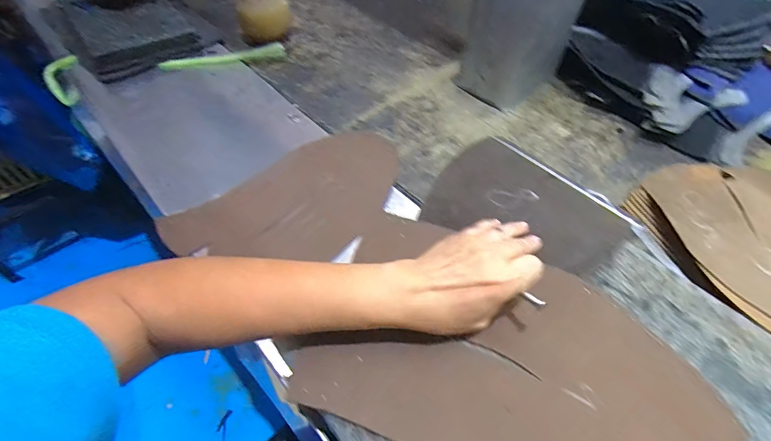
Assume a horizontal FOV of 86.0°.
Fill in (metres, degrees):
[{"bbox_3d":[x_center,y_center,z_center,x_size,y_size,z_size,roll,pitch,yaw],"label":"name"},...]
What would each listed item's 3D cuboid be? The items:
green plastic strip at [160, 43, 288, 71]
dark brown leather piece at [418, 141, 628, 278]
[{"bbox_3d":[-0.276,-0.281,0.706,0.222,0.016,0.029,-11,55,-4],"label":"green plastic strip"},{"bbox_3d":[0.126,-0.006,0.381,0.165,0.010,0.136,37,63,16],"label":"dark brown leather piece"}]

